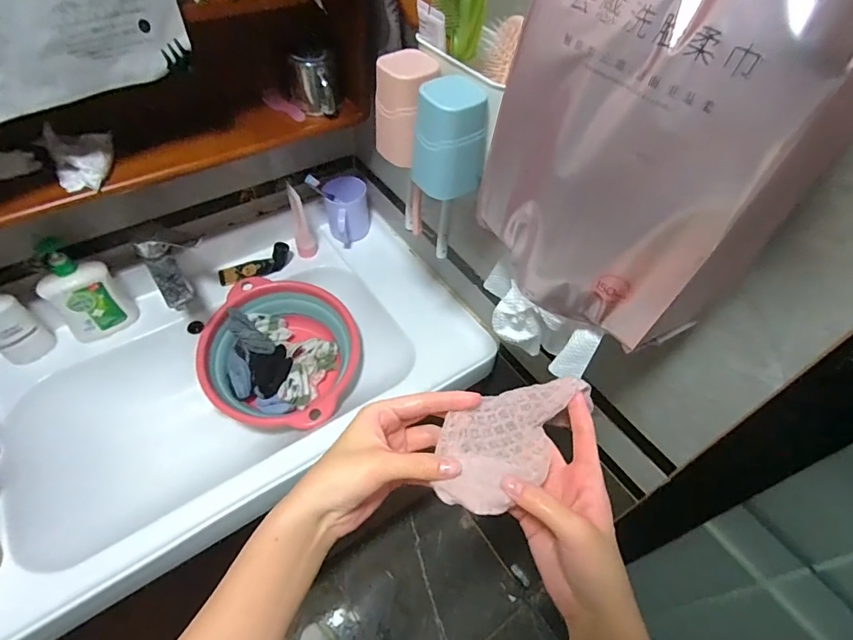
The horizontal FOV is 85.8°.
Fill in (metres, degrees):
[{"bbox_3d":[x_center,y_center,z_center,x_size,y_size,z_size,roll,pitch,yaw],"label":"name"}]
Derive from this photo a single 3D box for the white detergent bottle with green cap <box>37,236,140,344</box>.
[{"bbox_3d":[-0.555,-0.050,0.742,0.096,0.174,0.084,-31,60,-24],"label":"white detergent bottle with green cap"}]

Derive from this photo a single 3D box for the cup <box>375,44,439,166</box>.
[{"bbox_3d":[-0.022,-0.220,0.482,0.065,0.092,0.058,31,57,19],"label":"cup"}]

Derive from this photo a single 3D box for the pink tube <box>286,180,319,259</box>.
[{"bbox_3d":[-0.235,-0.184,0.868,0.039,0.148,0.035,-13,54,-13],"label":"pink tube"}]

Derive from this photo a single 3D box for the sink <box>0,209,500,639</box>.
[{"bbox_3d":[-0.334,0.129,0.816,0.798,0.262,0.486,-28,59,-22],"label":"sink"}]

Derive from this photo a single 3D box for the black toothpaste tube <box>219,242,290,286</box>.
[{"bbox_3d":[-0.329,-0.103,0.882,0.141,0.040,0.029,-23,56,-3],"label":"black toothpaste tube"}]

